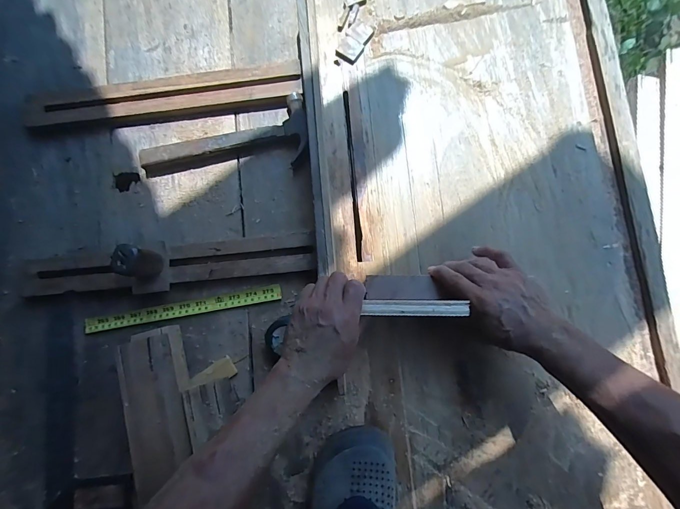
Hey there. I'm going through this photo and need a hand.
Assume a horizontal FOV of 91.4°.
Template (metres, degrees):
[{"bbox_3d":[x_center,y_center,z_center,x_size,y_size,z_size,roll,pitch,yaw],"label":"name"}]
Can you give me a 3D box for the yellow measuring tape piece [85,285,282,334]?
[{"bbox_3d":[-0.236,0.083,0.503,0.302,0.008,0.023,-10,79,3],"label":"yellow measuring tape piece"}]

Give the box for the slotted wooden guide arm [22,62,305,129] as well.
[{"bbox_3d":[-0.290,-0.252,0.538,0.455,0.020,0.068,-5,81,3],"label":"slotted wooden guide arm"}]

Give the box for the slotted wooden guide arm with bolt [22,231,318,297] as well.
[{"bbox_3d":[-0.266,0.013,0.468,0.456,0.078,0.073,-7,81,2],"label":"slotted wooden guide arm with bolt"}]

